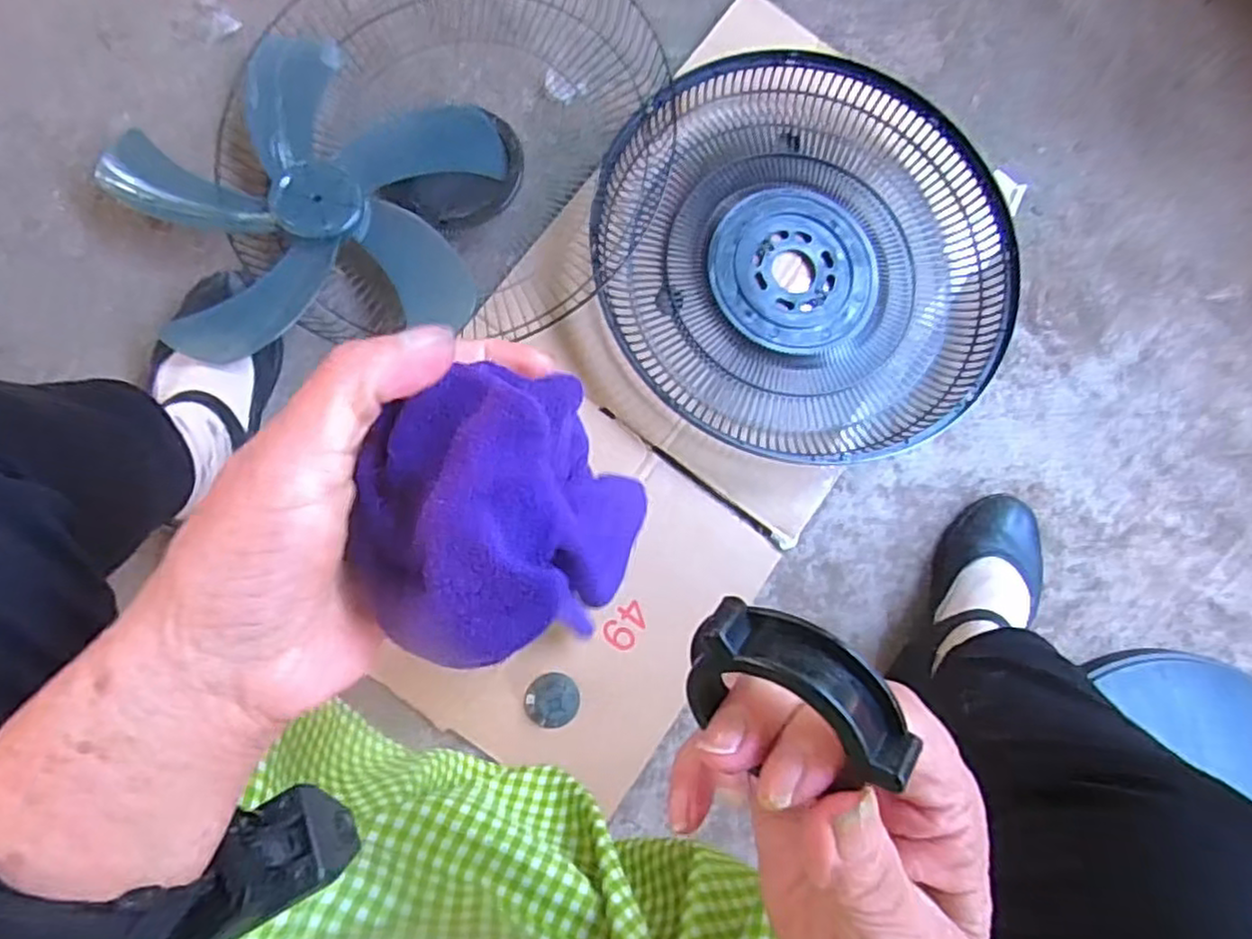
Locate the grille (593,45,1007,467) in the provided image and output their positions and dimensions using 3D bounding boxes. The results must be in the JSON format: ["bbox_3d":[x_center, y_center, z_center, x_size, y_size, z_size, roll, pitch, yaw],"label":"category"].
[{"bbox_3d":[0.169,-0.204,0.698,0.399,0.075,0.397,4,84,-7],"label":"grille"}]

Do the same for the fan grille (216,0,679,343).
[{"bbox_3d":[-0.159,-0.307,0.658,0.381,0.062,0.417,20,82,-5],"label":"fan grille"}]

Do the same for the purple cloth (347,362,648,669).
[{"bbox_3d":[-0.036,0.014,0.220,0.086,0.083,0.077,-21,87,-9],"label":"purple cloth"}]

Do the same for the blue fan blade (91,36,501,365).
[{"bbox_3d":[-0.278,-0.244,0.637,0.358,0.060,0.308,-10,85,-8],"label":"blue fan blade"}]

